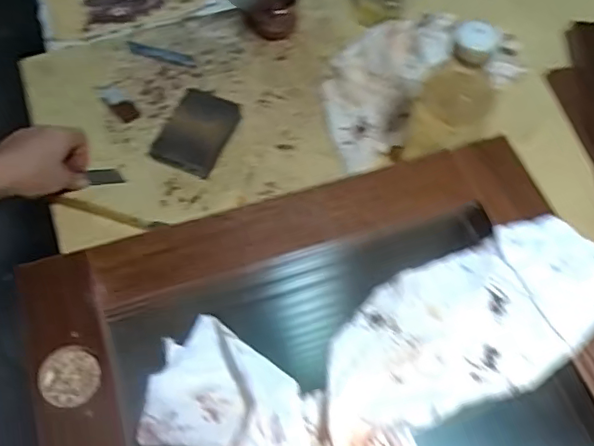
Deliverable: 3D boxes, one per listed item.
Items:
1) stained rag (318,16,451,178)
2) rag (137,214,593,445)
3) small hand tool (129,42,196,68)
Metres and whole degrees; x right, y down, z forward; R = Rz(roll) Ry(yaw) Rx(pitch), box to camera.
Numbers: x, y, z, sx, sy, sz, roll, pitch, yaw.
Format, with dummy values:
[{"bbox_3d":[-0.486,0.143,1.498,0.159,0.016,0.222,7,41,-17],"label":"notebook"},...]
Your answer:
[{"bbox_3d":[0.095,-0.171,0.706,0.125,0.060,0.225,22,64,10],"label":"stained rag"},{"bbox_3d":[0.072,0.105,0.309,0.274,0.047,0.190,-16,63,-9],"label":"rag"},{"bbox_3d":[-0.173,-0.215,0.753,0.093,0.006,0.018,18,63,9],"label":"small hand tool"}]

